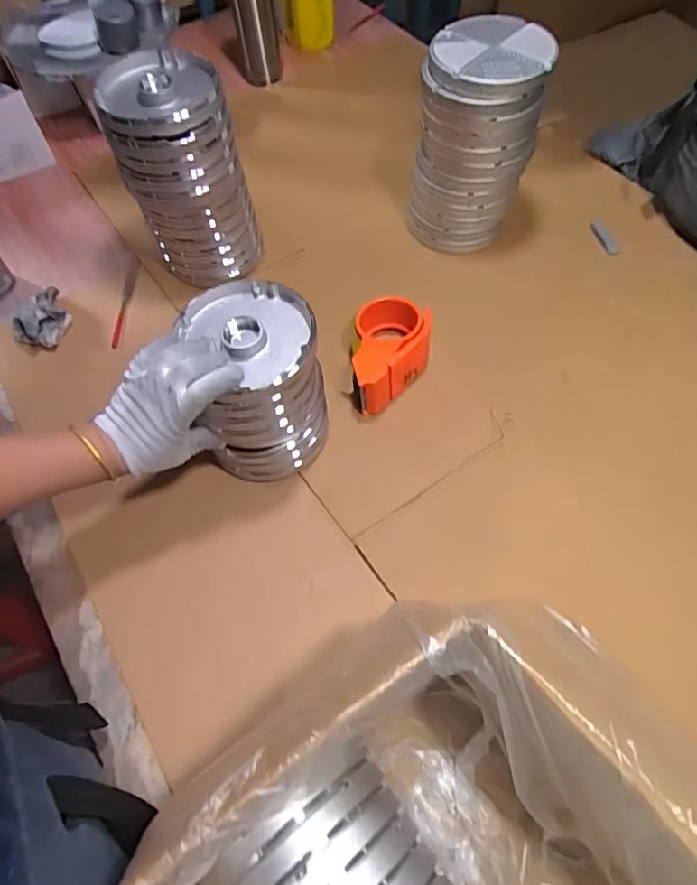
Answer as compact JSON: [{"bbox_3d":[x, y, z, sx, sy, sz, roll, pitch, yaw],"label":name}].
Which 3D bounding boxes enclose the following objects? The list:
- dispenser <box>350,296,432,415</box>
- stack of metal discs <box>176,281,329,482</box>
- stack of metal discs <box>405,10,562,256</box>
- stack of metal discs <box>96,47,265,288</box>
[{"bbox_3d":[0.051,-0.105,0.662,0.095,0.065,0.133,-1,60,2],"label":"dispenser"},{"bbox_3d":[-0.094,-0.062,0.578,0.129,0.145,0.140,-8,60,-1],"label":"stack of metal discs"},{"bbox_3d":[0.161,-0.377,0.715,0.149,0.224,0.147,15,62,12],"label":"stack of metal discs"},{"bbox_3d":[-0.201,-0.327,0.695,0.135,0.216,0.146,-20,61,-8],"label":"stack of metal discs"}]

